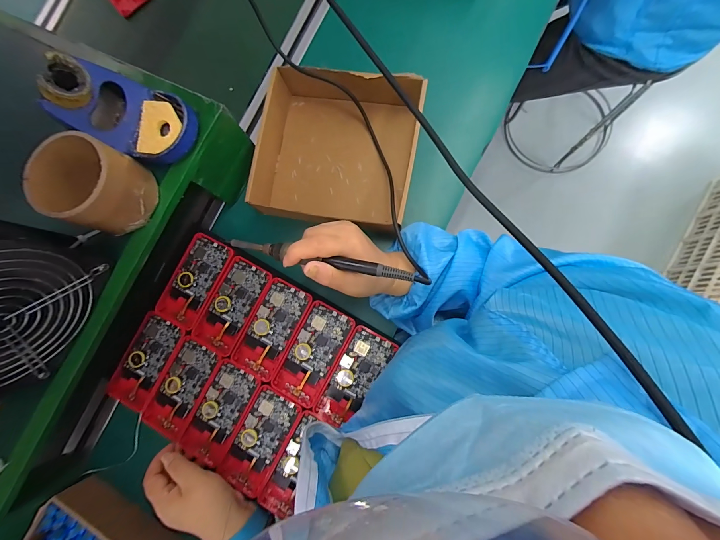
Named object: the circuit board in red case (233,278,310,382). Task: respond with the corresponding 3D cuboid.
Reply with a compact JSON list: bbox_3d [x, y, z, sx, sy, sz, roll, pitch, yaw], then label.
[{"bbox_3d":[-0.115,0.076,0.398,0.065,0.008,0.123,26,88,9],"label":"circuit board in red case"}]

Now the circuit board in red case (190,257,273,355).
[{"bbox_3d":[-0.169,0.047,0.408,0.065,0.008,0.122,27,88,9],"label":"circuit board in red case"}]

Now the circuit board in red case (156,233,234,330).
[{"bbox_3d":[-0.223,0.016,0.417,0.062,0.010,0.123,27,88,9],"label":"circuit board in red case"}]

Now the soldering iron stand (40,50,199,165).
[{"bbox_3d":[-0.235,-0.161,0.303,0.108,0.075,0.076,23,87,9],"label":"soldering iron stand"}]

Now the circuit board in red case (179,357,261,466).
[{"bbox_3d":[-0.177,0.180,0.390,0.061,0.009,0.120,28,88,9],"label":"circuit board in red case"}]

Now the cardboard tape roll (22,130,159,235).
[{"bbox_3d":[-0.259,-0.083,0.303,0.070,0.069,0.077,-1,84,7],"label":"cardboard tape roll"}]

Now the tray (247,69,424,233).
[{"bbox_3d":[-0.028,-0.162,0.413,0.199,0.058,0.199,8,85,8],"label":"tray"}]

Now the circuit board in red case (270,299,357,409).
[{"bbox_3d":[-0.059,0.106,0.389,0.063,0.009,0.124,28,88,9],"label":"circuit board in red case"}]

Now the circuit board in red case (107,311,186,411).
[{"bbox_3d":[-0.287,0.123,0.411,0.060,0.012,0.127,28,88,9],"label":"circuit board in red case"}]

